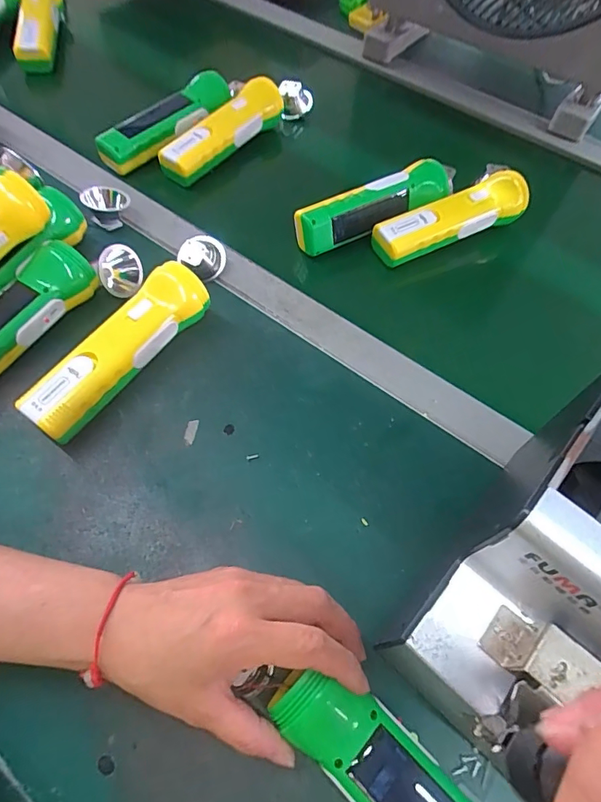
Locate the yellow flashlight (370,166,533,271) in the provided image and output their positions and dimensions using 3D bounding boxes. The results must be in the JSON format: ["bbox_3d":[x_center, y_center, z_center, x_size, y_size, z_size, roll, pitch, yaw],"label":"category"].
[{"bbox_3d":[0.152,-0.186,0.479,0.172,0.041,0.046,-24,64,-16],"label":"yellow flashlight"}]

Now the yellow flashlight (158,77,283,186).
[{"bbox_3d":[-0.084,-0.305,0.532,0.049,0.043,0.166,32,63,15],"label":"yellow flashlight"}]

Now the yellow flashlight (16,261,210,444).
[{"bbox_3d":[-0.139,-0.039,0.369,0.044,0.049,0.164,33,64,15],"label":"yellow flashlight"}]

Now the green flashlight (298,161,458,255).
[{"bbox_3d":[0.085,-0.200,0.477,0.189,0.044,0.039,-26,65,-17],"label":"green flashlight"}]

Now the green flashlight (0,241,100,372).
[{"bbox_3d":[-0.236,-0.057,0.379,0.049,0.048,0.165,33,63,15],"label":"green flashlight"}]

